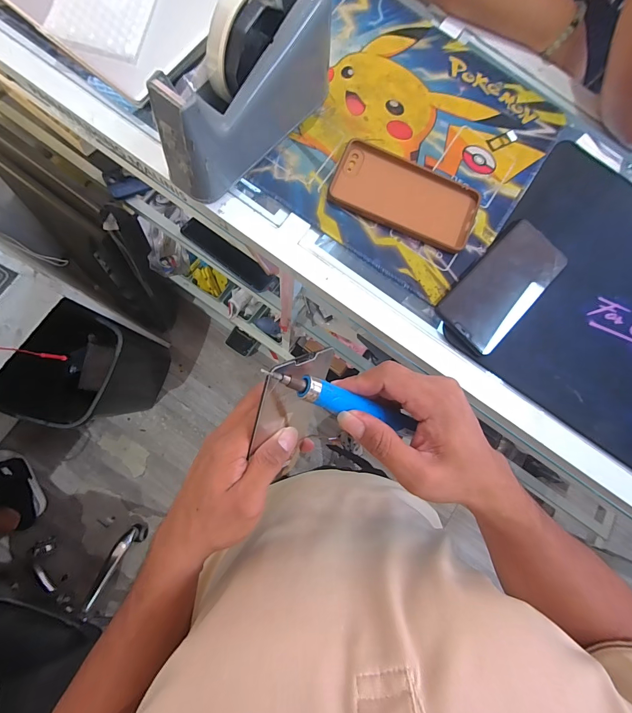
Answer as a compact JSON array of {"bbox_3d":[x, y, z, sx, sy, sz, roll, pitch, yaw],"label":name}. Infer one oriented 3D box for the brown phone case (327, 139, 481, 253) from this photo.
[{"bbox_3d":[0.099,-0.178,0.379,0.158,0.006,0.083,22,81,-2],"label":"brown phone case"}]

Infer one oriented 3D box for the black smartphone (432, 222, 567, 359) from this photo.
[{"bbox_3d":[0.202,-0.076,0.374,0.073,0.010,0.152,44,81,2],"label":"black smartphone"}]

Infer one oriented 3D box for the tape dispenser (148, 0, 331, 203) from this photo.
[{"bbox_3d":[-0.063,-0.246,0.321,0.059,0.107,0.194,37,81,0],"label":"tape dispenser"}]

